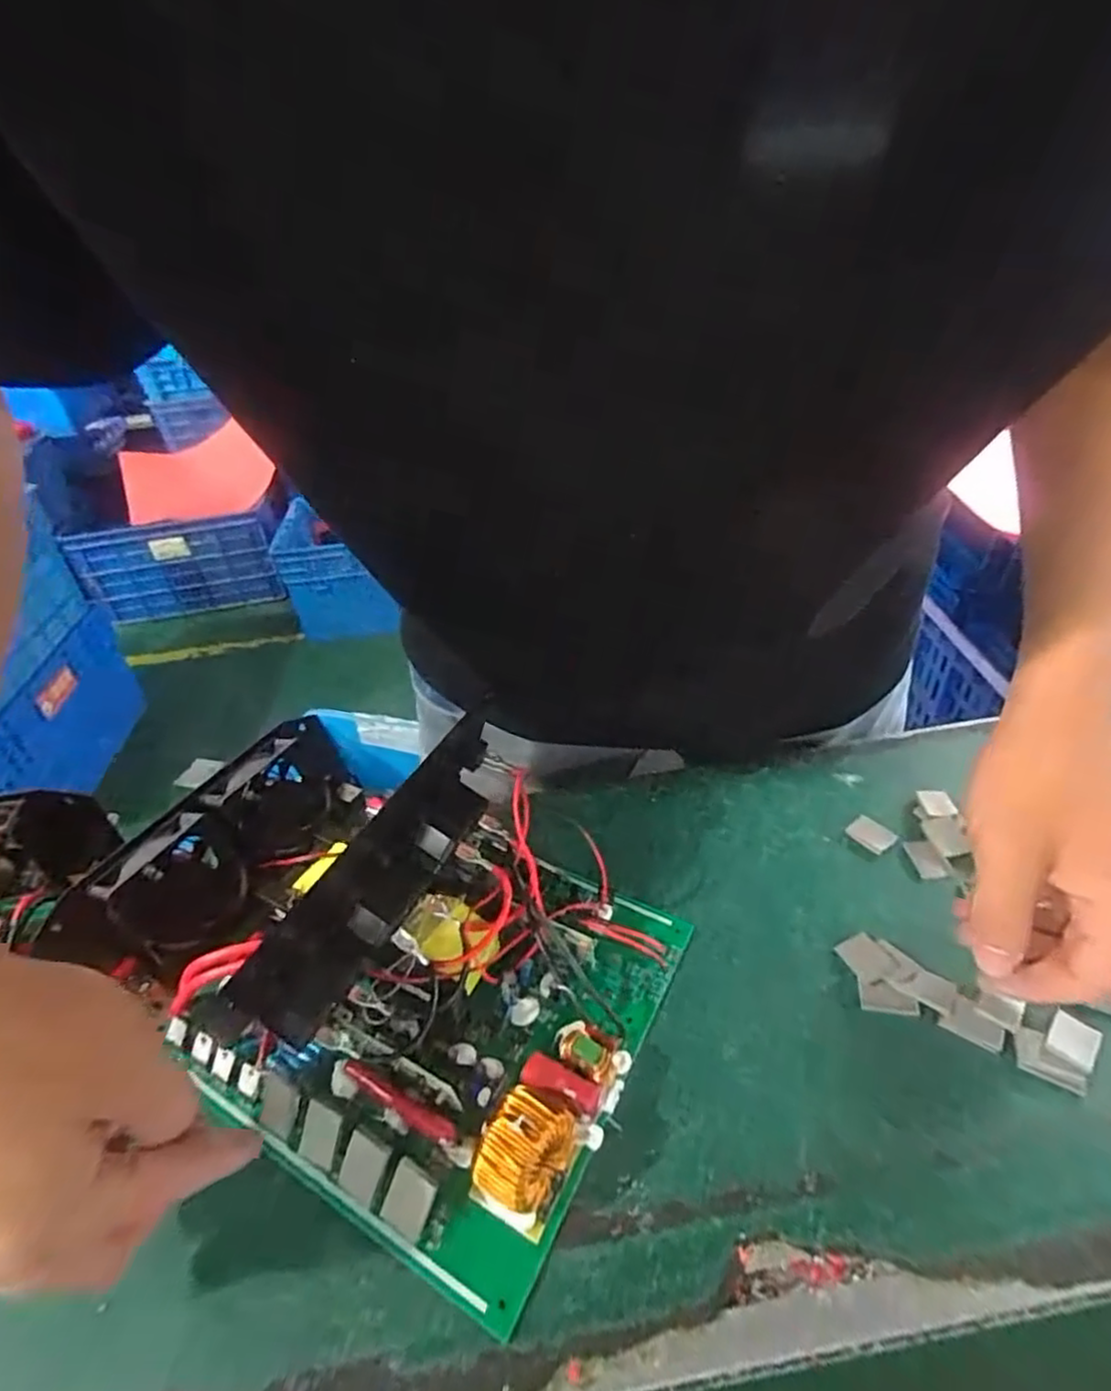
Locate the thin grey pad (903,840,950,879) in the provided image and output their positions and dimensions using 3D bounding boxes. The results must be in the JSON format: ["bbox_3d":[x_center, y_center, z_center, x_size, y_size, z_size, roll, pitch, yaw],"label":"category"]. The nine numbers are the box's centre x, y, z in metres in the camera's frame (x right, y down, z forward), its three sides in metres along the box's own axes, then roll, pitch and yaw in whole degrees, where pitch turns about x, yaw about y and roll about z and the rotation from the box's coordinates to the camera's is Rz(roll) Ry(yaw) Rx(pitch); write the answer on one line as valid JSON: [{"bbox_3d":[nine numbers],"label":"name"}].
[{"bbox_3d":[0.210,0.091,0.382,0.017,0.004,0.024,-5,36,2],"label":"thin grey pad"}]

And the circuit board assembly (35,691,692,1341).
[{"bbox_3d":[-0.087,0.112,0.335,0.261,0.083,0.189,15,41,26],"label":"circuit board assembly"}]

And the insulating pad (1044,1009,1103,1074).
[{"bbox_3d":[0.226,0.151,0.295,0.018,0.005,0.020,27,48,37],"label":"insulating pad"}]

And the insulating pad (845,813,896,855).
[{"bbox_3d":[0.184,0.081,0.394,0.018,0.004,0.024,-27,41,-26],"label":"insulating pad"}]

